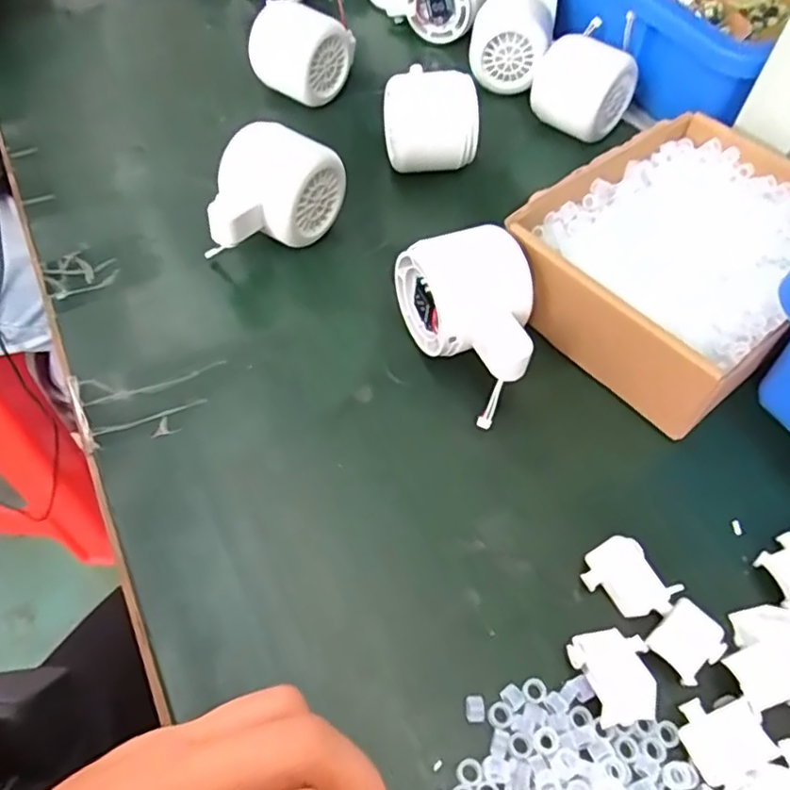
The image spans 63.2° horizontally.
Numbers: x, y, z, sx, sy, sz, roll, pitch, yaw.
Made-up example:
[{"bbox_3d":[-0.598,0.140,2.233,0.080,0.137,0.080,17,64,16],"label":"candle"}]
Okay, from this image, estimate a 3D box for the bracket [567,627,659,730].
[{"bbox_3d":[0.086,0.108,0.248,0.028,0.005,0.034,-12,56,-10],"label":"bracket"}]

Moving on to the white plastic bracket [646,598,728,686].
[{"bbox_3d":[0.117,0.097,0.254,0.028,0.004,0.023,-37,64,-24],"label":"white plastic bracket"}]

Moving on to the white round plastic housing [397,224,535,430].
[{"bbox_3d":[0.038,-0.034,0.320,0.061,0.058,0.081,-7,55,-8],"label":"white round plastic housing"}]

